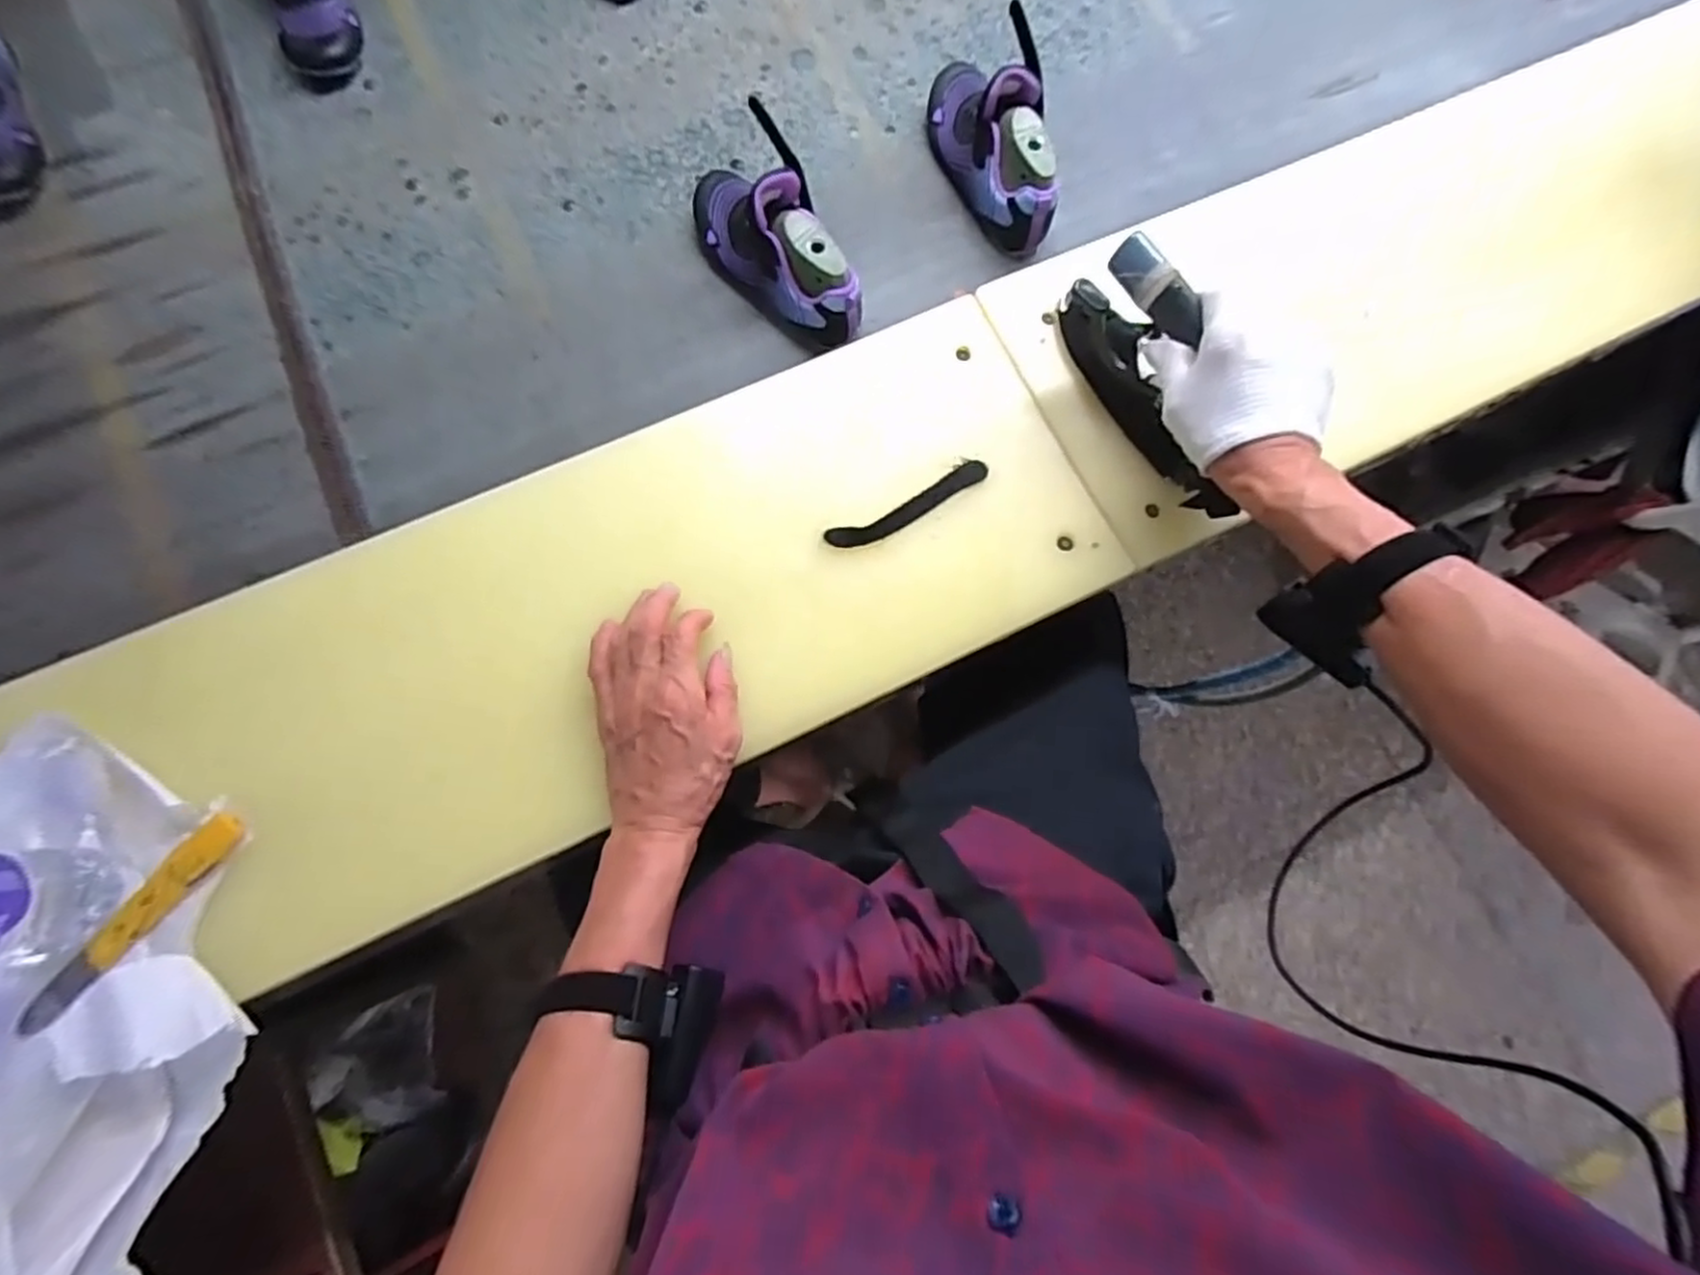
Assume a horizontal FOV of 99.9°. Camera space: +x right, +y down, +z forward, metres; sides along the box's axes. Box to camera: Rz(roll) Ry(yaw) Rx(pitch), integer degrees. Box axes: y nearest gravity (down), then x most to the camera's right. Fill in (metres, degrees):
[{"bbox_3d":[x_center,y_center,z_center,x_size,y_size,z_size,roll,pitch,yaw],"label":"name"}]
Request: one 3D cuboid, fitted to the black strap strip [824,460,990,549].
[{"bbox_3d":[0.046,-0.101,0.546,0.136,0.006,0.023,-29,81,-4],"label":"black strap strip"}]

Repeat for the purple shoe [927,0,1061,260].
[{"bbox_3d":[0.128,-0.461,0.651,0.076,0.103,0.205,-13,77,-6],"label":"purple shoe"}]

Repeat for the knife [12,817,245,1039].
[{"bbox_3d":[-0.450,0.177,0.447,0.024,0.011,0.154,40,84,7],"label":"knife"}]

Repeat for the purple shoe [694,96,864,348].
[{"bbox_3d":[-0.065,-0.345,0.610,0.200,0.099,0.073,44,78,8],"label":"purple shoe"}]

